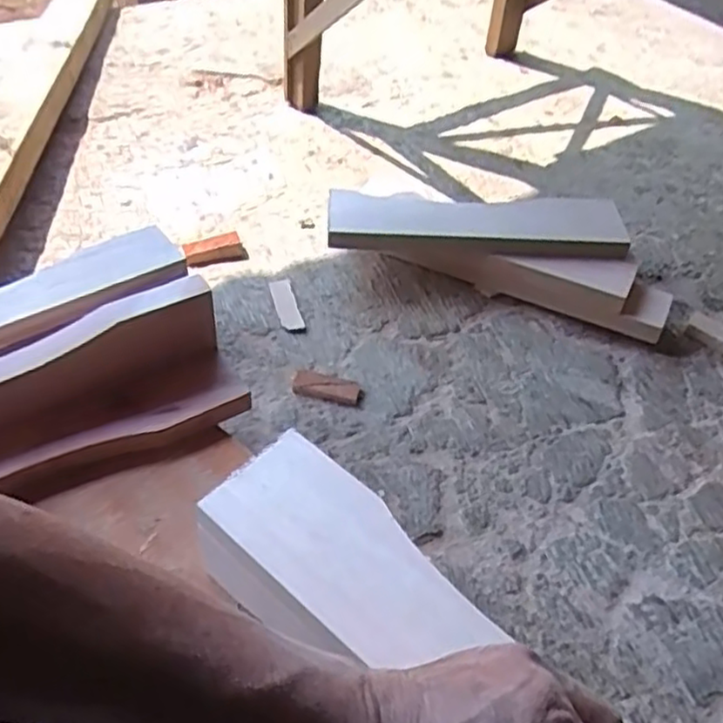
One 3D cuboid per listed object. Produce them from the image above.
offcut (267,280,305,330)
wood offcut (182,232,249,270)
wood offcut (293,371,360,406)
[{"bbox_3d":[-0.083,-0.063,0.765,0.024,0.005,0.079,-11,49,-13],"label":"offcut"},{"bbox_3d":[-0.170,-0.127,0.810,0.069,0.025,0.029,-16,50,-18],"label":"wood offcut"},{"bbox_3d":[-0.035,0.026,0.686,0.067,0.010,0.026,15,48,10],"label":"wood offcut"}]

